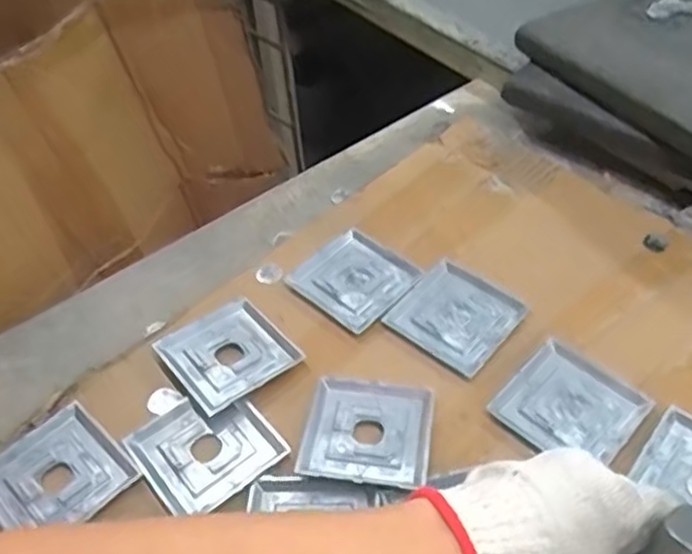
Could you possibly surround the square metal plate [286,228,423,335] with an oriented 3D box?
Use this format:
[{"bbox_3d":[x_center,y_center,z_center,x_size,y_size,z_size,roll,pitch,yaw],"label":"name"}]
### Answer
[{"bbox_3d":[0.007,-0.001,0.642,0.091,0.009,0.089,33,58,28],"label":"square metal plate"}]

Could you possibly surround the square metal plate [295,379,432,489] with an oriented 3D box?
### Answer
[{"bbox_3d":[0.016,0.113,0.531,0.090,0.015,0.084,6,49,8],"label":"square metal plate"}]

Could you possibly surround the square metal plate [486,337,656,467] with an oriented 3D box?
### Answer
[{"bbox_3d":[0.171,0.099,0.545,0.092,0.008,0.092,35,59,29],"label":"square metal plate"}]

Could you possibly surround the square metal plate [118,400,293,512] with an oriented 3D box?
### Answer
[{"bbox_3d":[-0.105,0.127,0.536,0.091,0.010,0.089,-34,55,-24],"label":"square metal plate"}]

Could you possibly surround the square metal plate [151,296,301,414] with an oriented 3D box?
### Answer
[{"bbox_3d":[-0.097,0.062,0.589,0.090,0.009,0.090,-32,54,-23],"label":"square metal plate"}]

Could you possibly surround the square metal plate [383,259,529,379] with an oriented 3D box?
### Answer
[{"bbox_3d":[0.094,0.032,0.610,0.090,0.008,0.092,32,57,27],"label":"square metal plate"}]

